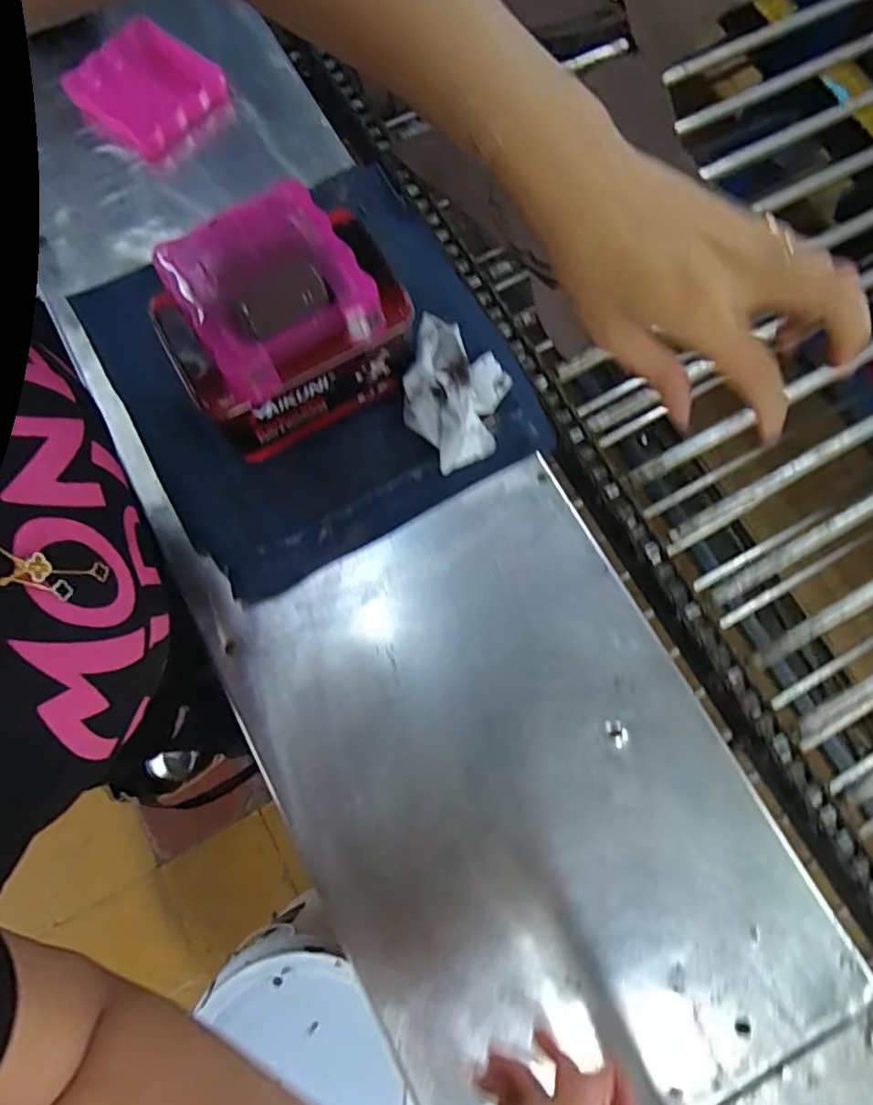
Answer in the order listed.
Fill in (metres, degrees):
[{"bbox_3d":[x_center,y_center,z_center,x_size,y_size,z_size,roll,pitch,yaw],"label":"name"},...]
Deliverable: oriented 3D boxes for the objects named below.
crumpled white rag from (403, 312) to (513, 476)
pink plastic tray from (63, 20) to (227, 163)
[{"bbox_3d":[0.014,-0.120,0.464,0.079,0.053,0.101,13,76,1],"label":"crumpled white rag"},{"bbox_3d":[-0.265,-0.424,0.544,0.096,0.029,0.107,35,80,8],"label":"pink plastic tray"}]

